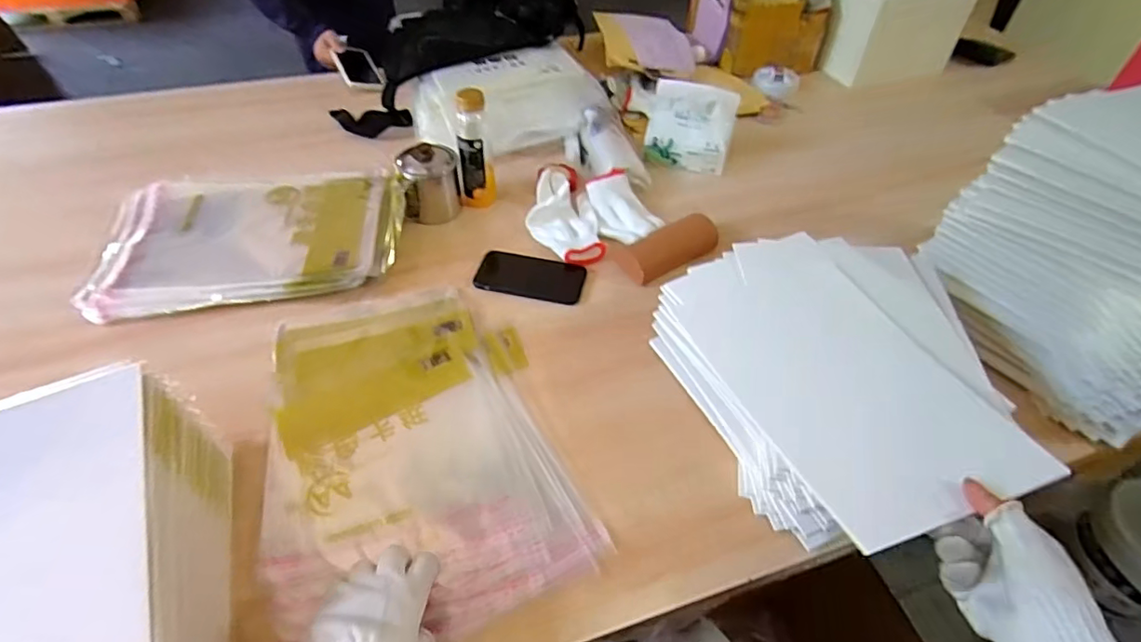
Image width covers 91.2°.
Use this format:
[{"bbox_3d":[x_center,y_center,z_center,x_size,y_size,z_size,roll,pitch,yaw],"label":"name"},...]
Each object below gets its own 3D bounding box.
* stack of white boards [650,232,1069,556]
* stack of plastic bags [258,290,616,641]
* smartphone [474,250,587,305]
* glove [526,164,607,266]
[{"bbox_3d":[0.277,0.055,0.601,0.276,0.113,0.328,-11,49,-12],"label":"stack of white boards"},{"bbox_3d":[-0.171,0.121,0.605,0.292,0.017,0.408,-15,50,-15],"label":"stack of plastic bags"},{"bbox_3d":[-0.055,-0.064,0.784,0.146,0.015,0.069,8,48,5],"label":"smartphone"},{"bbox_3d":[-0.014,-0.173,0.870,0.107,0.044,0.221,-4,48,-5],"label":"glove"}]

